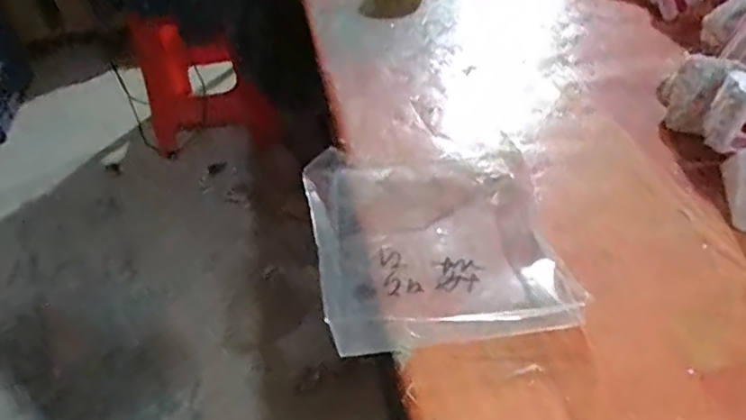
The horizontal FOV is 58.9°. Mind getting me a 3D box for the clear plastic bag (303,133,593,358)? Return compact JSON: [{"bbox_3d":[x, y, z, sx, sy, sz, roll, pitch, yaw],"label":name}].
[{"bbox_3d":[0.046,0.017,0.500,0.176,0.025,0.200,-6,41,-5],"label":"clear plastic bag"}]

